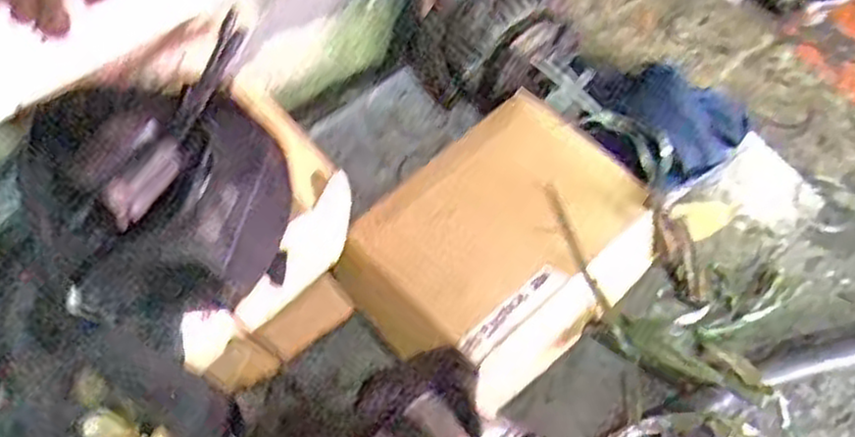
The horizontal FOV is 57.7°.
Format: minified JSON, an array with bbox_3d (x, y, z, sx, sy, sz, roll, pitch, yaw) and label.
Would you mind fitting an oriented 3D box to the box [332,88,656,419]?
[{"bbox_3d":[0.076,0.033,0.807,0.296,0.116,0.230,-36,68,-18],"label":"box"}]

